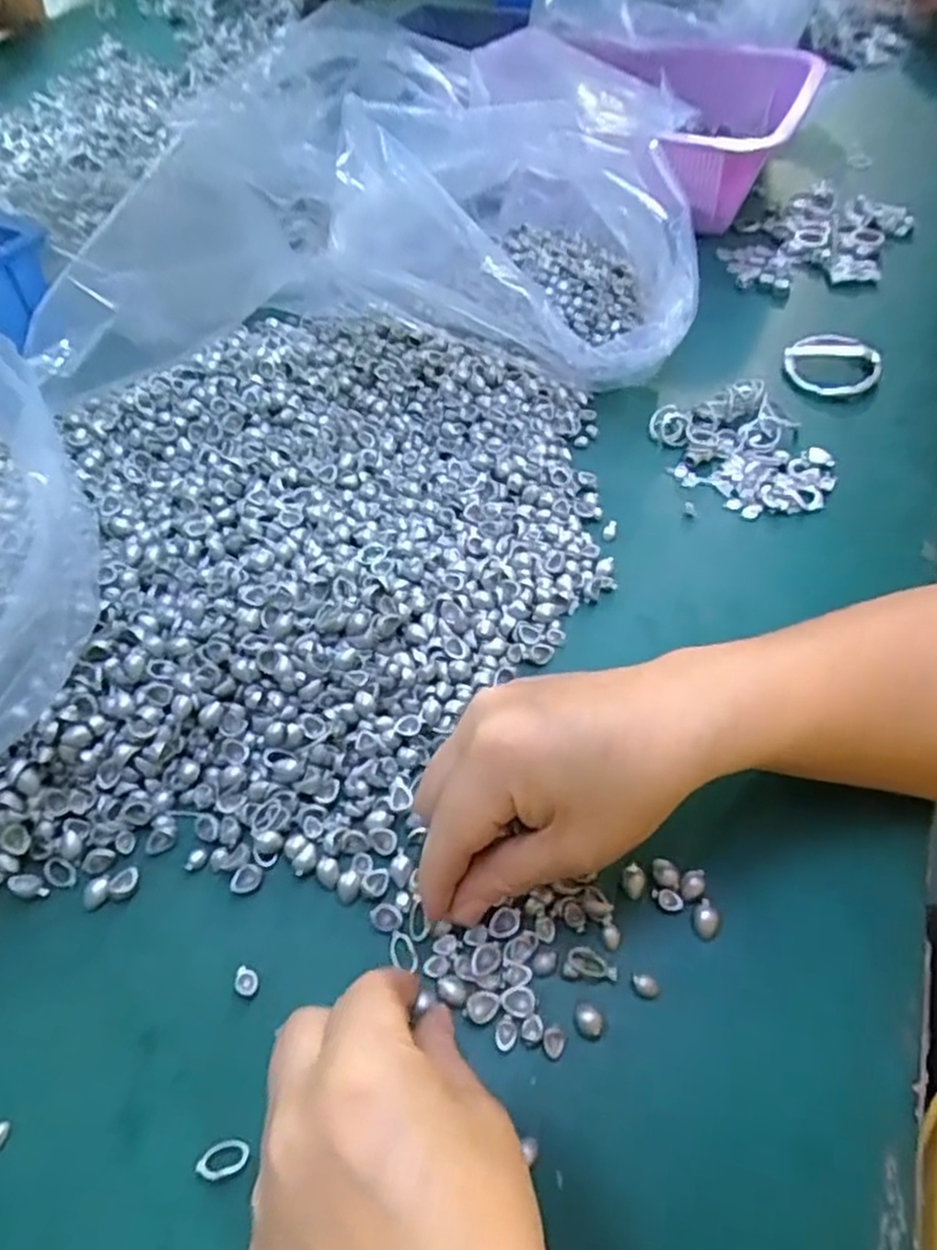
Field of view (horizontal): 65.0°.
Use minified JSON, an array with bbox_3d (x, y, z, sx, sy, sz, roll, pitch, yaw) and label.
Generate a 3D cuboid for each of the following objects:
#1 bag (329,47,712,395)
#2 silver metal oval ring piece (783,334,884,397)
[{"bbox_3d":[0.040,-0.241,0.454,0.197,0.135,0.116,10,54,10],"label":"bag"},{"bbox_3d":[0.243,-0.172,0.490,0.059,0.012,0.055,-24,55,-14],"label":"silver metal oval ring piece"}]

